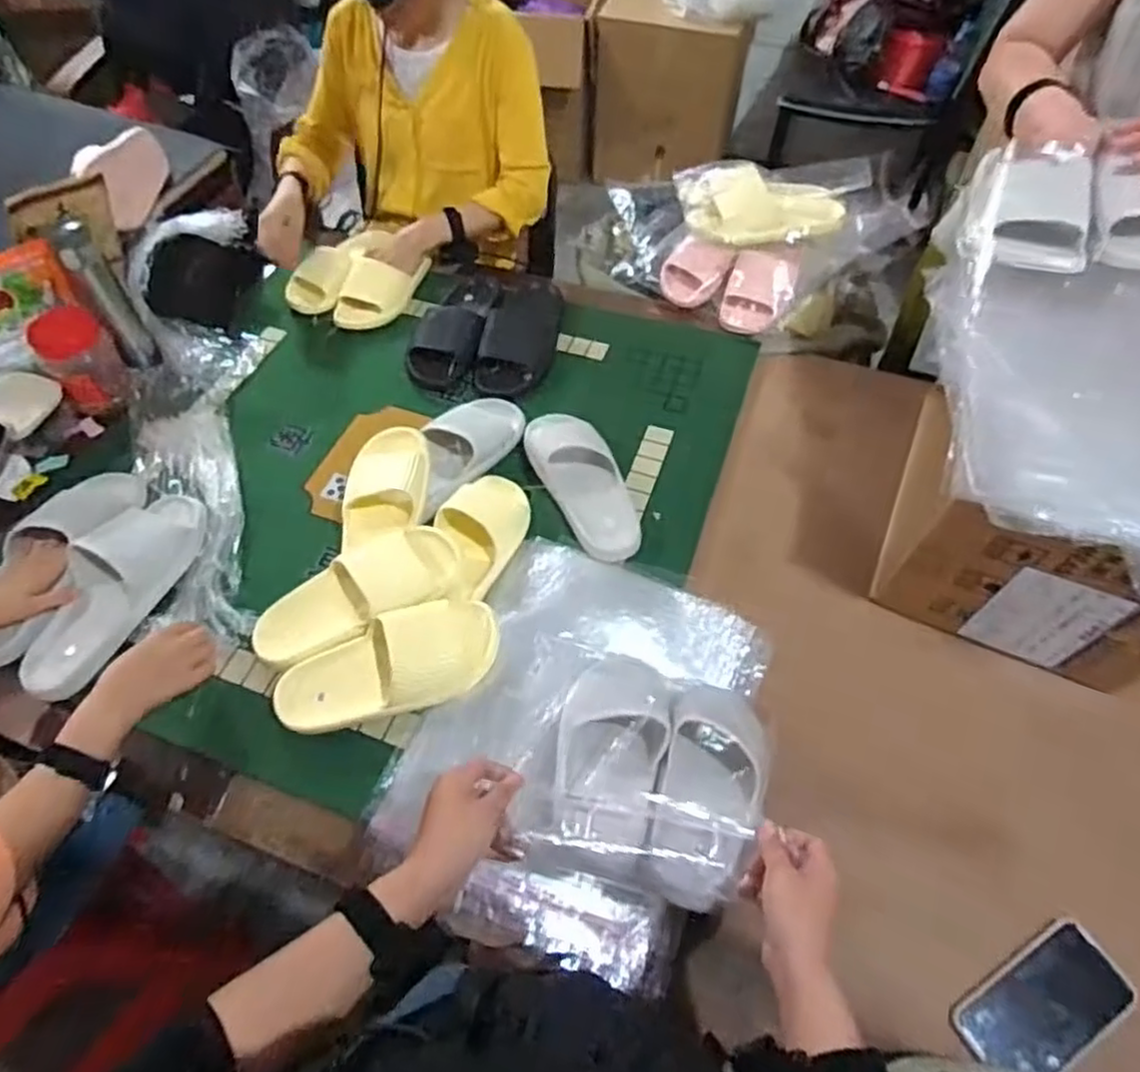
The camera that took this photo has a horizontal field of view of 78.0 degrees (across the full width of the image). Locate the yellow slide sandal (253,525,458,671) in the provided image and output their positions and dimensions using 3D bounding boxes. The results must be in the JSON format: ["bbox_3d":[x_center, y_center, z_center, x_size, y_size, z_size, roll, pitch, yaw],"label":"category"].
[{"bbox_3d":[-0.247,0.075,0.820,0.245,0.082,0.093,-19,59,-14],"label":"yellow slide sandal"}]

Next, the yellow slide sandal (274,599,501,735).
[{"bbox_3d":[-0.199,0.144,0.779,0.245,0.062,0.097,-16,59,-12],"label":"yellow slide sandal"}]

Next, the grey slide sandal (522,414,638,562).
[{"bbox_3d":[0.015,-0.077,0.930,0.105,0.050,0.249,-16,58,-12],"label":"grey slide sandal"}]

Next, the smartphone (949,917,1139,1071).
[{"bbox_3d":[0.438,0.432,0.649,0.163,0.016,0.082,-29,49,-13],"label":"smartphone"}]

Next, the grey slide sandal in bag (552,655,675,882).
[{"bbox_3d":[0.041,0.195,0.673,0.101,0.058,0.243,11,38,5],"label":"grey slide sandal in bag"}]

